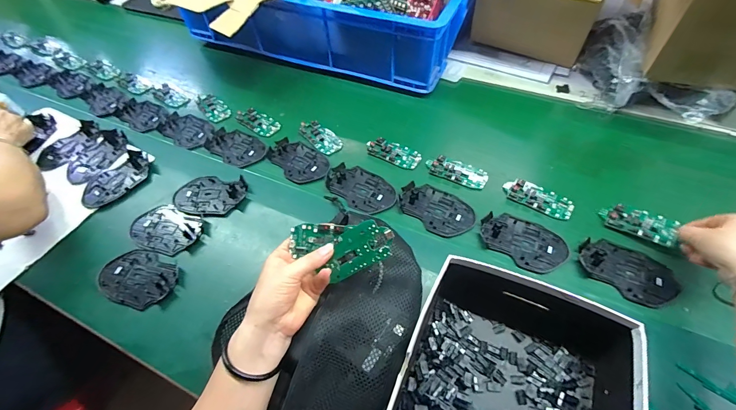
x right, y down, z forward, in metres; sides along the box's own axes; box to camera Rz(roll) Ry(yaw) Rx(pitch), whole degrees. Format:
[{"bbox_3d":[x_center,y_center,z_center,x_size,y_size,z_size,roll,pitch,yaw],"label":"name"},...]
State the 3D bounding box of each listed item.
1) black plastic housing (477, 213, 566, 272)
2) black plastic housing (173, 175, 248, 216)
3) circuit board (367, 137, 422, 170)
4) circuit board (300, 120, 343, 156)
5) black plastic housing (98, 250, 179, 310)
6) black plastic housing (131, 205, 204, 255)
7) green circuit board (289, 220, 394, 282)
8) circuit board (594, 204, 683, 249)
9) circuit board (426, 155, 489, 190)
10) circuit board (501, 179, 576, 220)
[{"bbox_3d":[0.217,0.050,0.474,0.112,0.011,0.072,33,62,23],"label":"black plastic housing"},{"bbox_3d":[-0.253,-0.015,0.540,0.109,0.009,0.072,5,55,6],"label":"black plastic housing"},{"bbox_3d":[0.046,-0.093,0.584,0.092,0.012,0.047,21,58,17],"label":"circuit board"},{"bbox_3d":[-0.085,-0.127,0.615,0.048,0.009,0.090,-36,61,-21],"label":"circuit board"},{"bbox_3d":[-0.316,0.101,0.464,0.108,0.009,0.072,23,58,18],"label":"black plastic housing"},{"bbox_3d":[-0.306,0.036,0.509,0.104,0.011,0.072,14,56,12],"label":"black plastic housing"},{"bbox_3d":[-0.029,0.053,0.384,0.114,0.012,0.064,-2,92,13],"label":"green circuit board"},{"bbox_3d":[0.374,0.024,0.468,0.089,0.012,0.043,22,58,26],"label":"circuit board"},{"bbox_3d":[0.146,-0.056,0.554,0.099,0.008,0.043,22,58,17],"label":"circuit board"},{"bbox_3d":[0.261,-0.015,0.514,0.098,0.008,0.049,28,60,21],"label":"circuit board"}]

